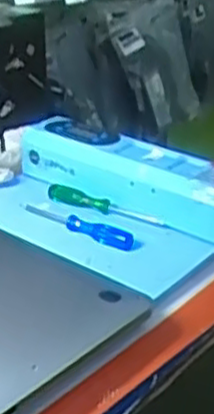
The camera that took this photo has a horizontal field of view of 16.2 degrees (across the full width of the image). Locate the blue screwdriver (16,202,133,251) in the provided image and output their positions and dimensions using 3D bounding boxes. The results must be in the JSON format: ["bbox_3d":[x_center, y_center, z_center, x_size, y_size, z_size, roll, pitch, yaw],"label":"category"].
[{"bbox_3d":[-0.027,0.011,0.580,0.107,0.014,0.015,19,32,33],"label":"blue screwdriver"}]

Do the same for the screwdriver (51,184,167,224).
[{"bbox_3d":[-0.004,-0.001,0.605,0.109,0.009,0.014,17,31,30],"label":"screwdriver"}]

